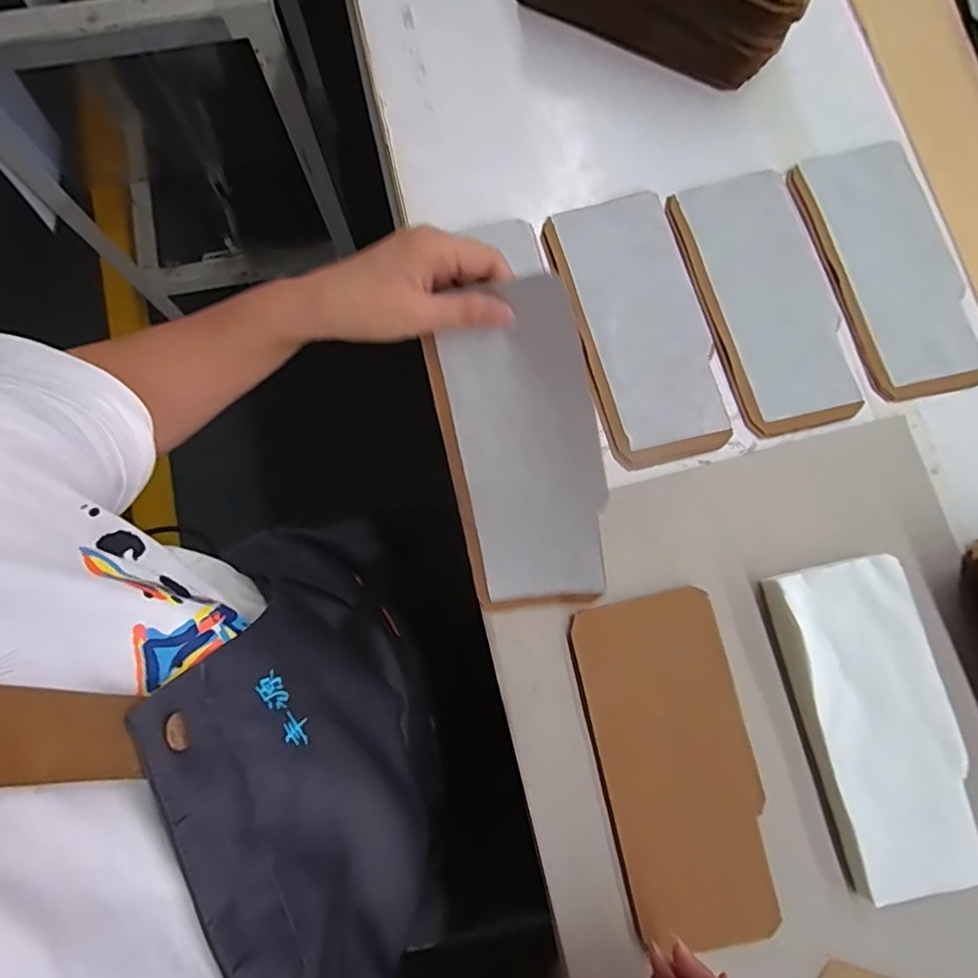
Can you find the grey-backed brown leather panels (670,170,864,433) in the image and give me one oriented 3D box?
[{"bbox_3d":[0.229,-0.156,0.463,0.106,0.010,0.225,-13,79,-2],"label":"grey-backed brown leather panels"}]

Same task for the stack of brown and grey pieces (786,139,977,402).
[{"bbox_3d":[0.334,-0.184,0.463,0.099,0.009,0.221,-15,79,-2],"label":"stack of brown and grey pieces"}]

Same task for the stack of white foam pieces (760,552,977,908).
[{"bbox_3d":[0.264,0.158,0.385,0.097,0.022,0.210,-12,79,-2],"label":"stack of white foam pieces"}]

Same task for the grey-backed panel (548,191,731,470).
[{"bbox_3d":[0.122,-0.134,0.454,0.105,0.011,0.229,-14,79,-2],"label":"grey-backed panel"}]

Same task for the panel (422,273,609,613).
[{"bbox_3d":[0.023,-0.018,0.371,0.099,0.013,0.217,-8,107,14],"label":"panel"}]

